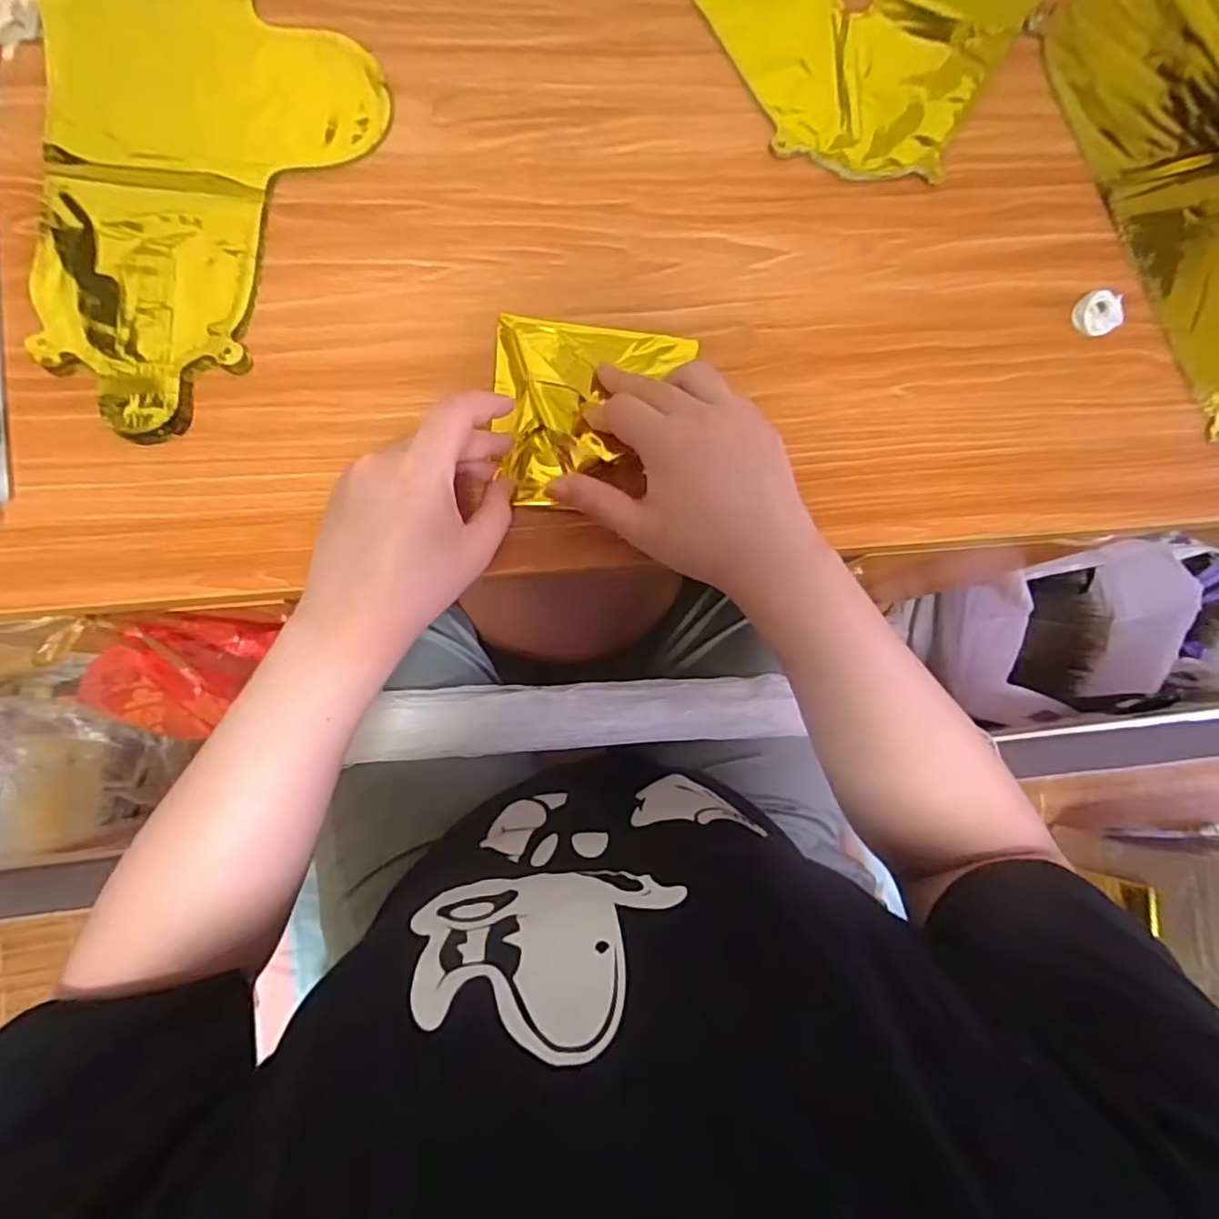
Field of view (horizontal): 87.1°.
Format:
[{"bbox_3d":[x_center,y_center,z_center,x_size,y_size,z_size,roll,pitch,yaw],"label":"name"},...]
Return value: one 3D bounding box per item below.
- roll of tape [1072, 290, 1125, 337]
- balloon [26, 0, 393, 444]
[{"bbox_3d":[0.326,-0.197,0.426,0.029,0.010,0.028,1,82,-6],"label":"roll of tape"},{"bbox_3d":[-0.237,-0.303,0.381,0.192,0.013,0.403,-3,83,-7],"label":"balloon"}]

